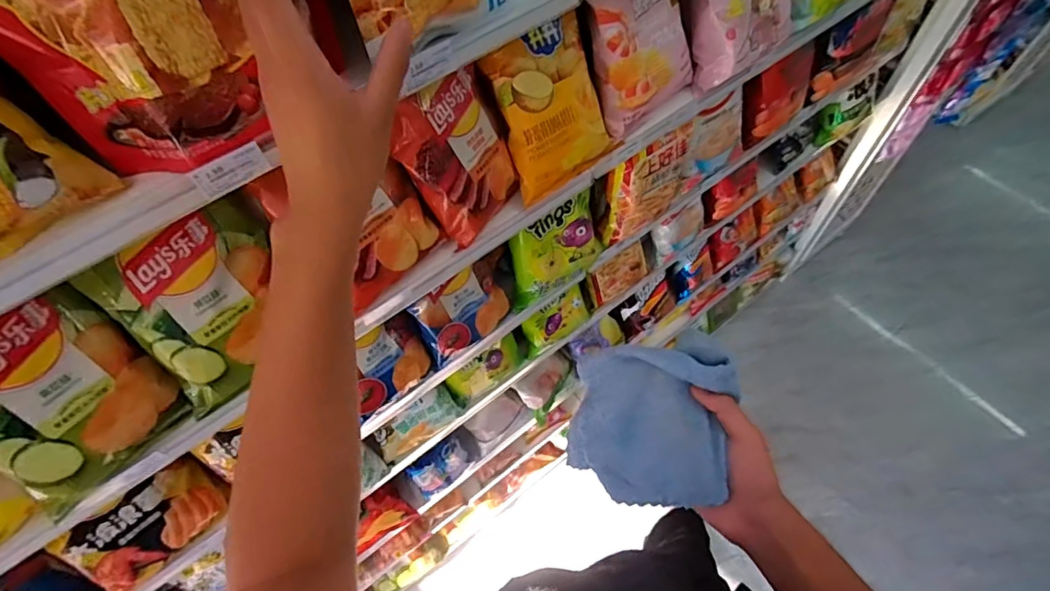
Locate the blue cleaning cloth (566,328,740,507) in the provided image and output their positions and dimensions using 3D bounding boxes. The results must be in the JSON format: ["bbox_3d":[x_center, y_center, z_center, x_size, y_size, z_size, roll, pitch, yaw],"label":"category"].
[{"bbox_3d":[0.112,0.114,0.471,0.147,0.022,0.155,2,92,31],"label":"blue cleaning cloth"}]

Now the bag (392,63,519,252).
[{"bbox_3d":[-0.074,-0.156,0.565,0.055,0.158,0.129,19,59,46],"label":"bag"}]

